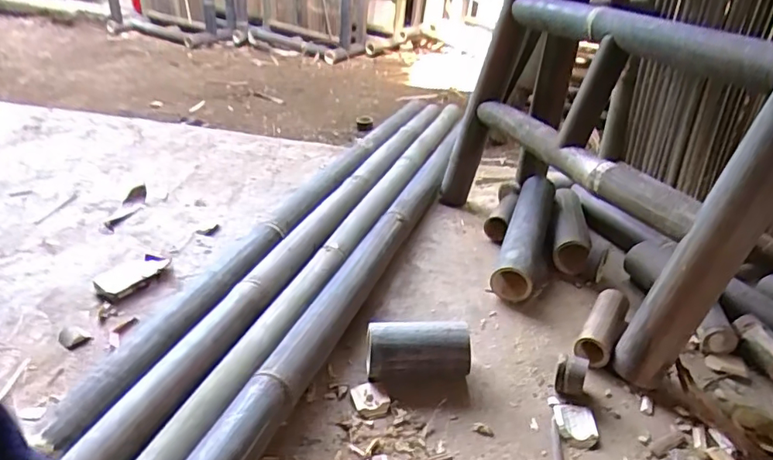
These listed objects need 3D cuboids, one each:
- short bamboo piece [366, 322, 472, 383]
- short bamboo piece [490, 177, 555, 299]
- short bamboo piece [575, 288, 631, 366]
[{"bbox_3d":[0.044,0.176,0.776,0.146,0.075,0.071,2,30,-3],"label":"short bamboo piece"},{"bbox_3d":[0.280,0.008,1.075,0.076,0.099,0.348,14,32,17],"label":"short bamboo piece"},{"bbox_3d":[0.348,0.156,0.865,0.051,0.061,0.160,20,34,26],"label":"short bamboo piece"}]

